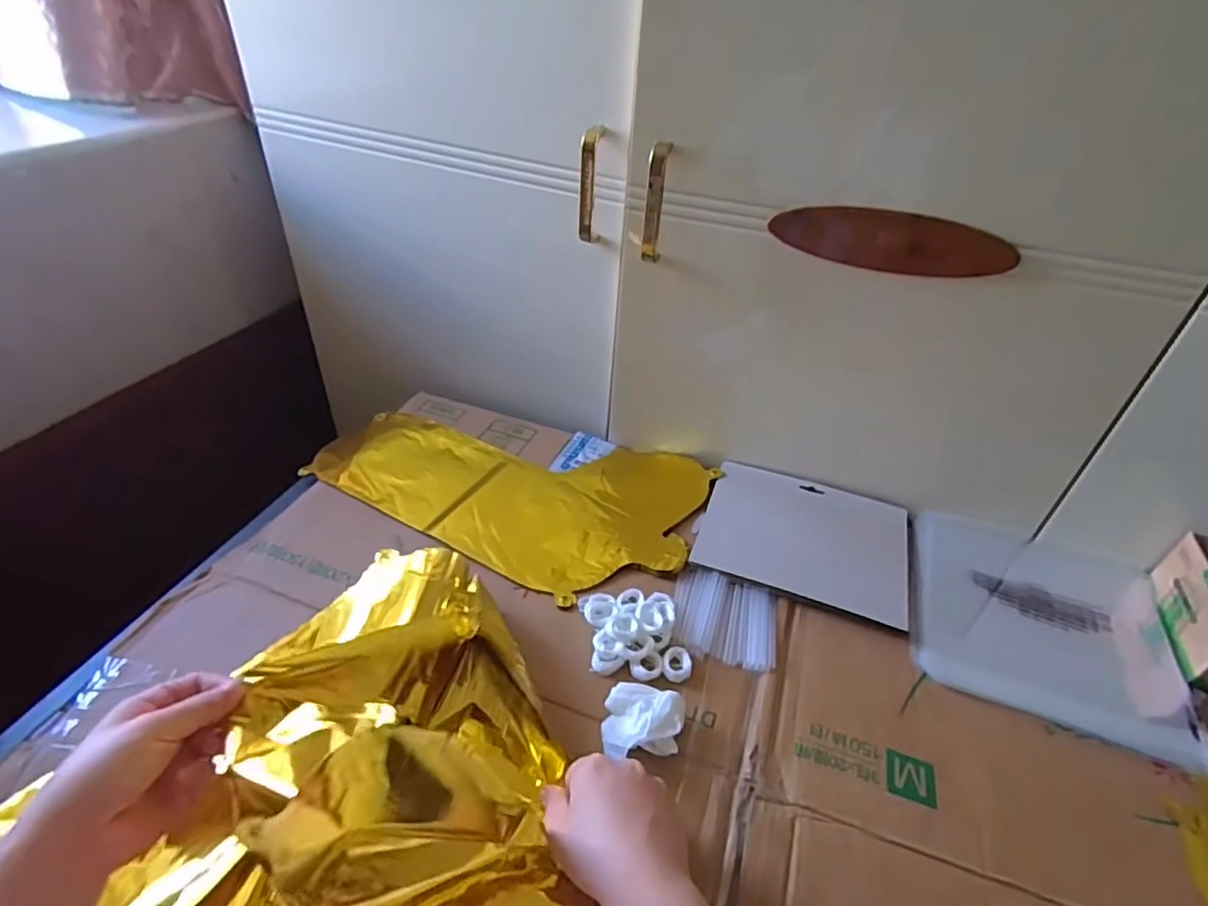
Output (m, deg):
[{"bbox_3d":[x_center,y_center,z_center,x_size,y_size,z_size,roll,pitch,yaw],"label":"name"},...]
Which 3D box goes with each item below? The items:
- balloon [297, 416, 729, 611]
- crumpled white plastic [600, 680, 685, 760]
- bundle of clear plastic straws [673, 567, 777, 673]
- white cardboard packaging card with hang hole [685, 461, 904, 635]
[{"bbox_3d":[-0.099,0.027,0.660,0.388,0.017,0.225,19,43,16],"label":"balloon"},{"bbox_3d":[0.027,0.194,0.449,0.055,0.024,0.054,3,41,-2],"label":"crumpled white plastic"},{"bbox_3d":[0.104,0.139,0.539,0.086,0.004,0.109,11,41,8],"label":"bundle of clear plastic straws"},{"bbox_3d":[0.197,0.078,0.619,0.191,0.005,0.155,16,42,13],"label":"white cardboard packaging card with hang hole"}]

